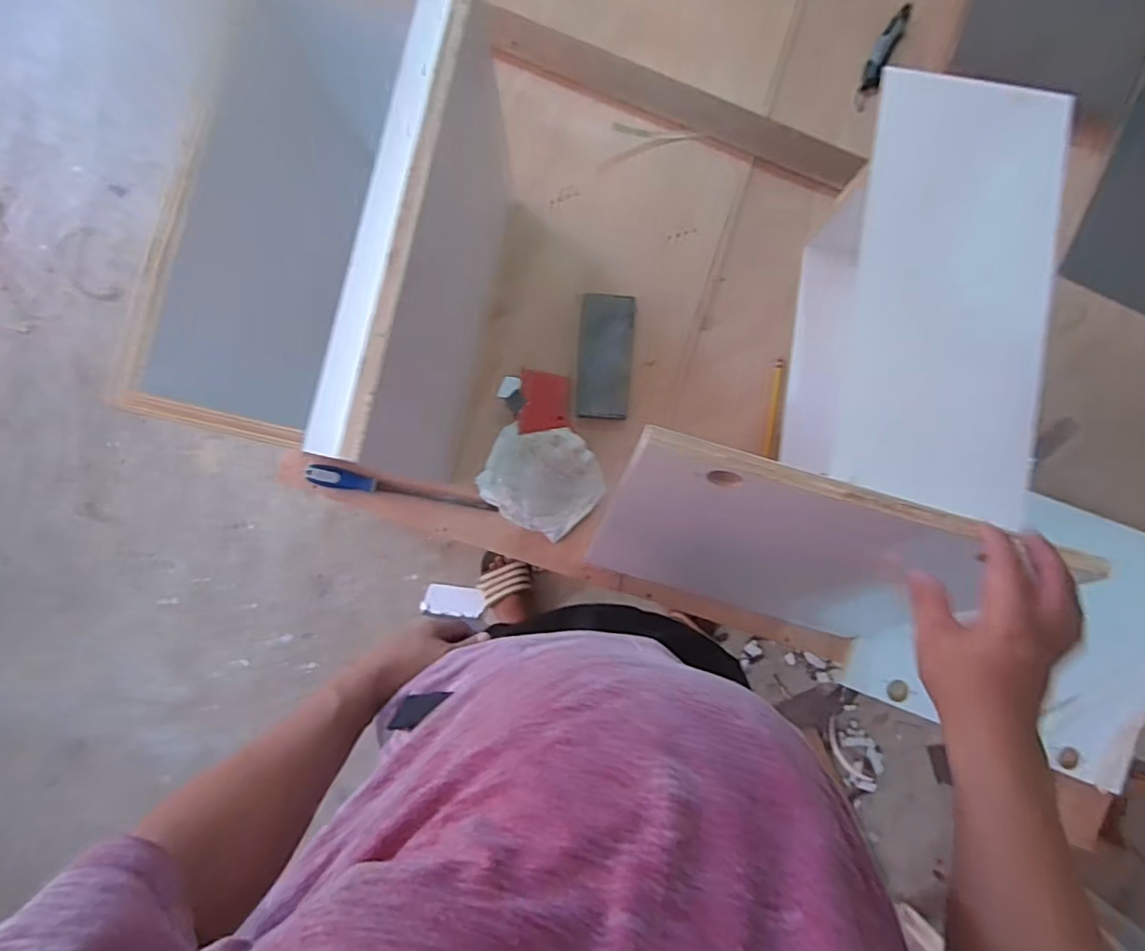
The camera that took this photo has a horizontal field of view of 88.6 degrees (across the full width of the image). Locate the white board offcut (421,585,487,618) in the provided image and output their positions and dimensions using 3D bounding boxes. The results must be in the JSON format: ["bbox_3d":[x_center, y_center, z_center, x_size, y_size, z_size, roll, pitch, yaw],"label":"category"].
[{"bbox_3d":[-0.266,0.282,1.316,0.136,0.015,0.065,7,86,0],"label":"white board offcut"}]

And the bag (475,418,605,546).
[{"bbox_3d":[-0.050,0.001,0.958,0.185,0.029,0.168,41,87,2],"label":"bag"}]

